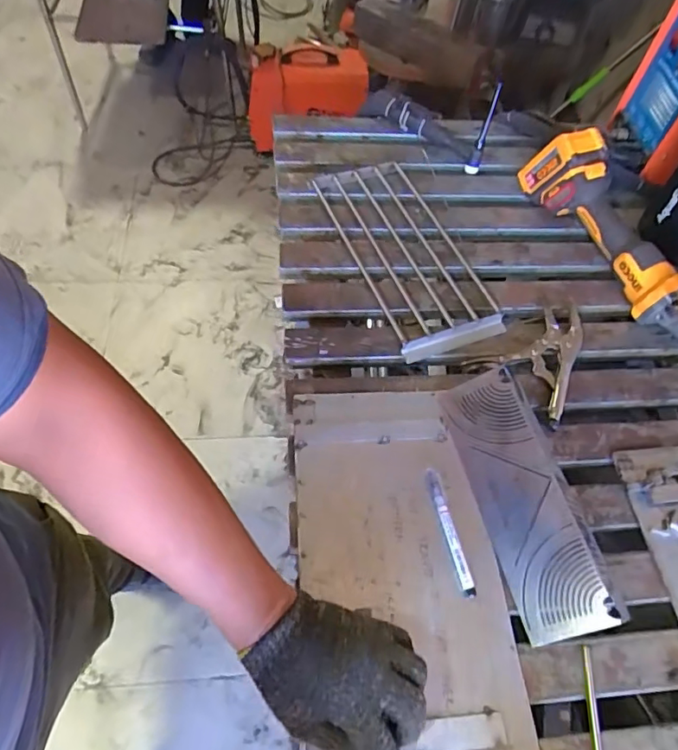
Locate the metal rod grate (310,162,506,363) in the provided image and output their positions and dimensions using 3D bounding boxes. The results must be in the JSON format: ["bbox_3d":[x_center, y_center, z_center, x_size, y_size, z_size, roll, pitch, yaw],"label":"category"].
[{"bbox_3d":[0.095,-0.180,0.758,0.158,0.027,0.340,-18,61,-13],"label":"metal rod grate"}]

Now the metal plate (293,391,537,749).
[{"bbox_3d":[0.058,0.185,0.534,0.186,0.012,0.380,-7,60,-6],"label":"metal plate"}]

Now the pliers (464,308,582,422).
[{"bbox_3d":[0.268,-0.025,0.675,0.161,0.022,0.127,-36,67,-22],"label":"pliers"}]

